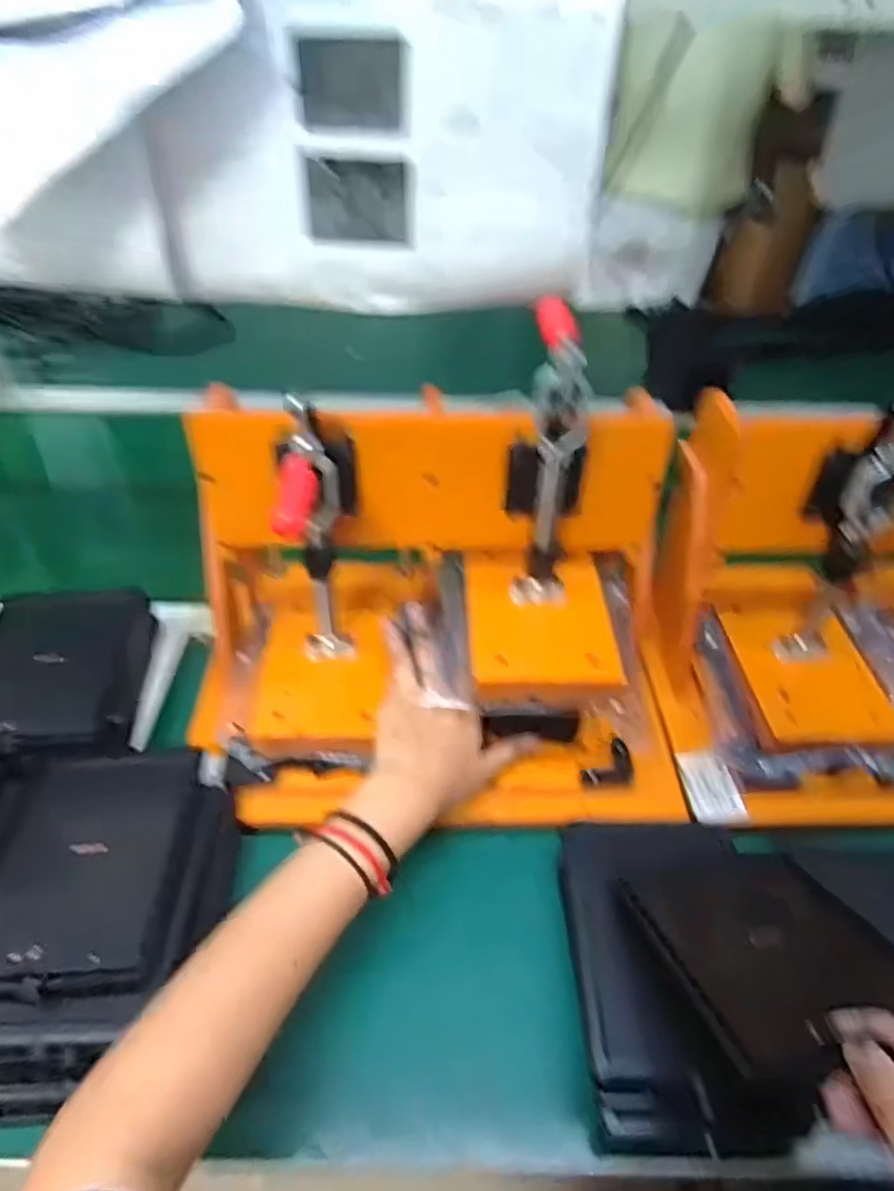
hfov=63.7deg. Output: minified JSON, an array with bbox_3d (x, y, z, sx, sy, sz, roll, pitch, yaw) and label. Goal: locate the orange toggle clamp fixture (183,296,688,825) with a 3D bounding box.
[{"bbox_3d":[-0.001,-0.020,0.511,0.356,0.287,0.220,0,42,-2],"label":"orange toggle clamp fixture"}]

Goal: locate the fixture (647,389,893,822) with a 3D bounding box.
[{"bbox_3d":[0.364,-0.007,0.538,0.351,0.239,0.233,1,42,0],"label":"fixture"}]

